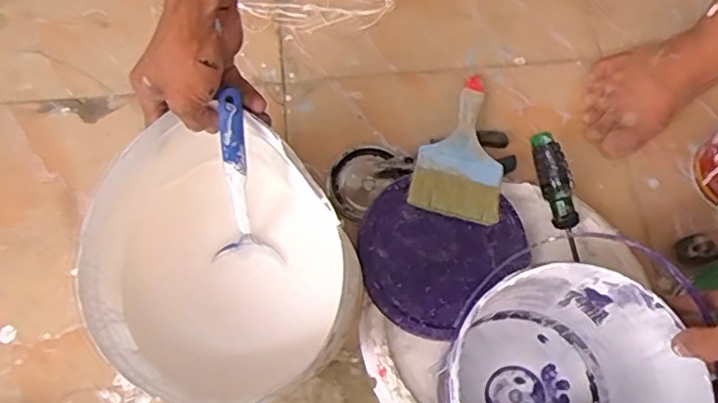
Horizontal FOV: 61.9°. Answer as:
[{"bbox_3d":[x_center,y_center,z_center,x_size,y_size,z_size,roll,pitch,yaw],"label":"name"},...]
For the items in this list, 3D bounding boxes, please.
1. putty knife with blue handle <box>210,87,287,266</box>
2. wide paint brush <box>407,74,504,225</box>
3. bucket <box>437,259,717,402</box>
[{"bbox_3d":[-0.110,-0.012,0.554,0.065,0.184,0.022,4,41,1],"label":"putty knife with blue handle"},{"bbox_3d":[0.120,-0.067,0.677,0.093,0.017,0.195,14,55,4],"label":"wide paint brush"},{"bbox_3d":[0.162,0.163,0.516,0.177,0.185,0.179,0,72,0],"label":"bucket"}]

